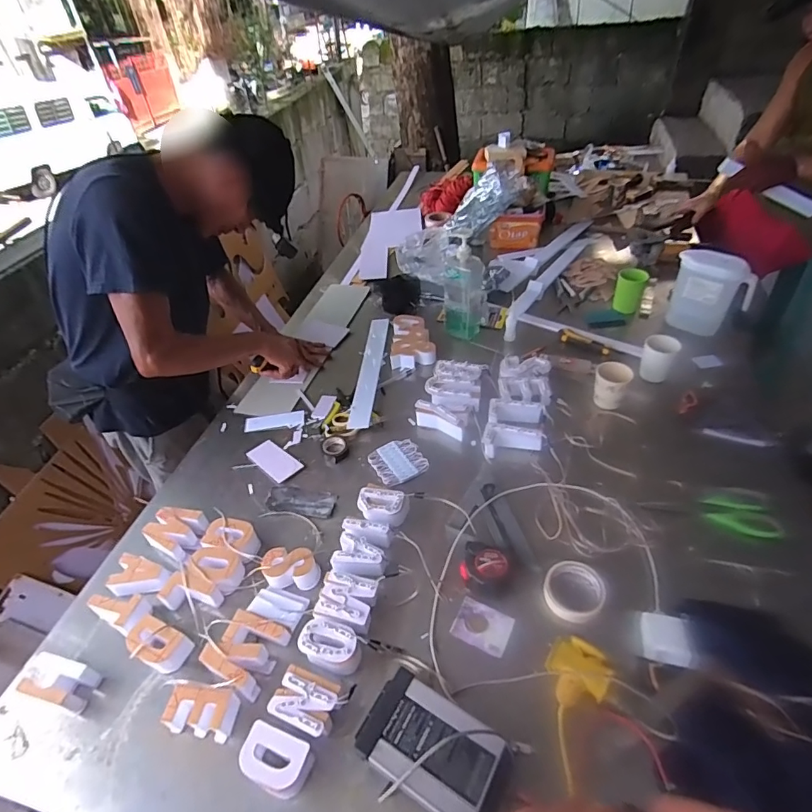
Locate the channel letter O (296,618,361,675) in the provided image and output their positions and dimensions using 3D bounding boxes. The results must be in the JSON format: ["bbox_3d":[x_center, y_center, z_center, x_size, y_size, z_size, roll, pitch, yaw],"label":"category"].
[{"bbox_3d":[-0.108,0.357,0.704,0.093,0.051,0.057,12,47,19],"label":"channel letter O"}]

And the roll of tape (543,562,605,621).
[{"bbox_3d":[0.262,0.284,0.741,0.093,0.018,0.091,-2,44,2],"label":"roll of tape"}]

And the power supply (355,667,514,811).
[{"bbox_3d":[0.036,0.430,0.599,0.179,0.050,0.110,22,49,24],"label":"power supply"}]

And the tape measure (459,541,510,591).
[{"bbox_3d":[0.129,0.260,0.783,0.073,0.037,0.070,8,45,12],"label":"tape measure"}]

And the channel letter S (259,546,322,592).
[{"bbox_3d":[-0.190,0.270,0.792,0.091,0.036,0.059,-6,44,1],"label":"channel letter S"}]

